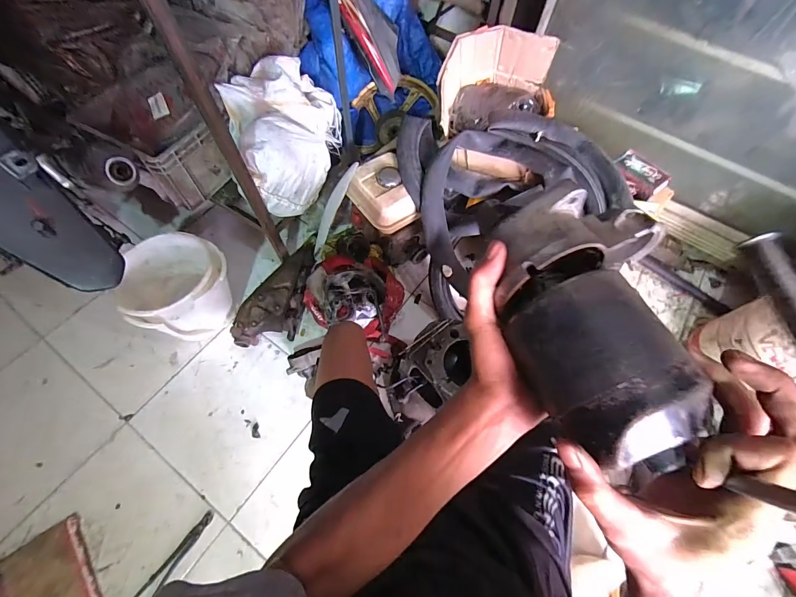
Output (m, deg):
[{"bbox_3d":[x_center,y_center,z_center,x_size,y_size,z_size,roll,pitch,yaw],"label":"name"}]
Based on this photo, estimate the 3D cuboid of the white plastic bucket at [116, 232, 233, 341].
[{"bbox_3d":[-0.581,-0.018,0.941,0.242,0.215,0.250,1,65,-2],"label":"white plastic bucket"}]

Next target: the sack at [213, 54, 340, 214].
[{"bbox_3d":[-0.301,-0.444,0.957,0.288,0.231,0.339,-11,66,-8],"label":"sack"}]

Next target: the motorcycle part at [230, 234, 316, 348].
[{"bbox_3d":[-0.371,-0.024,1.078,0.171,0.093,0.380,9,64,1],"label":"motorcycle part"}]

